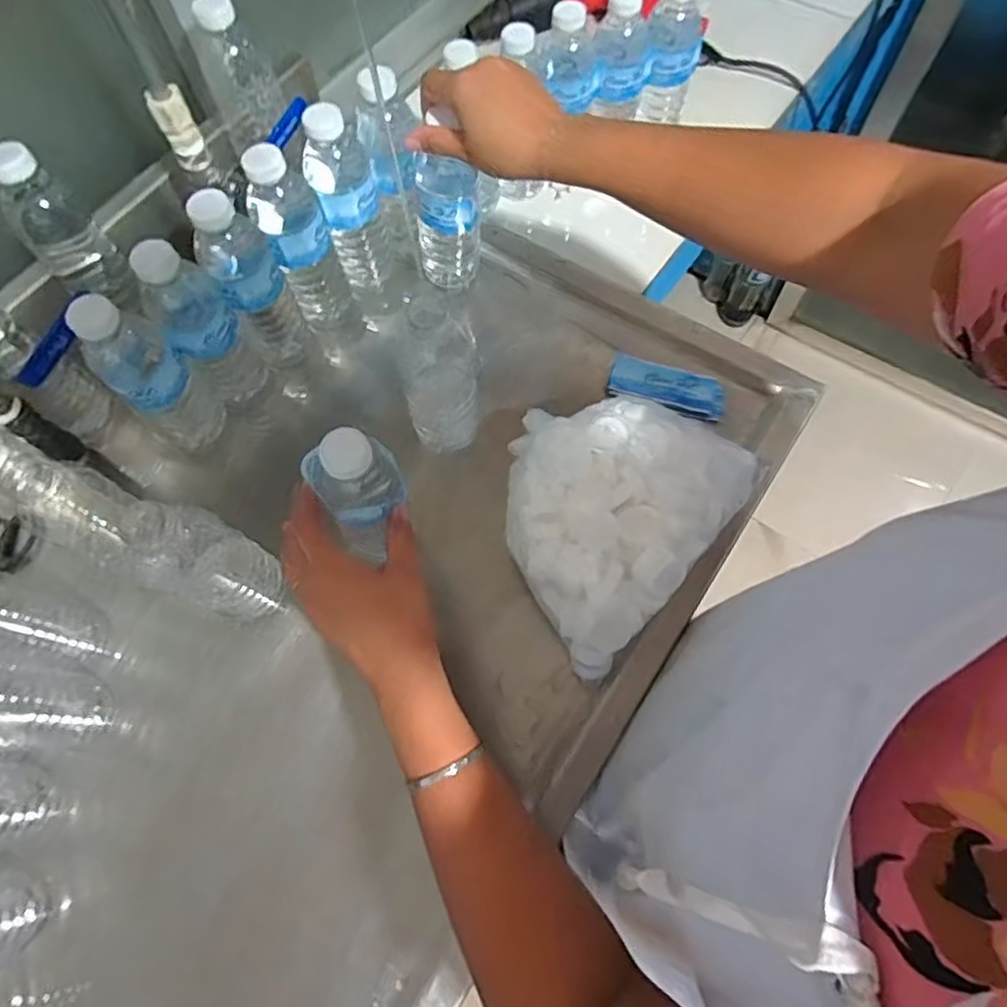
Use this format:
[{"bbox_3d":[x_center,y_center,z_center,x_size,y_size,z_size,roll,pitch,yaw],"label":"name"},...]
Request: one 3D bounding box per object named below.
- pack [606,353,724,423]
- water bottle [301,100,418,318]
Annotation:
[{"bbox_3d":[0.150,-0.108,0.584,0.104,0.006,0.044,17,69,10],"label":"pack"},{"bbox_3d":[-0.129,-0.261,0.587,0.067,0.195,0.064,-4,67,2],"label":"water bottle"}]

